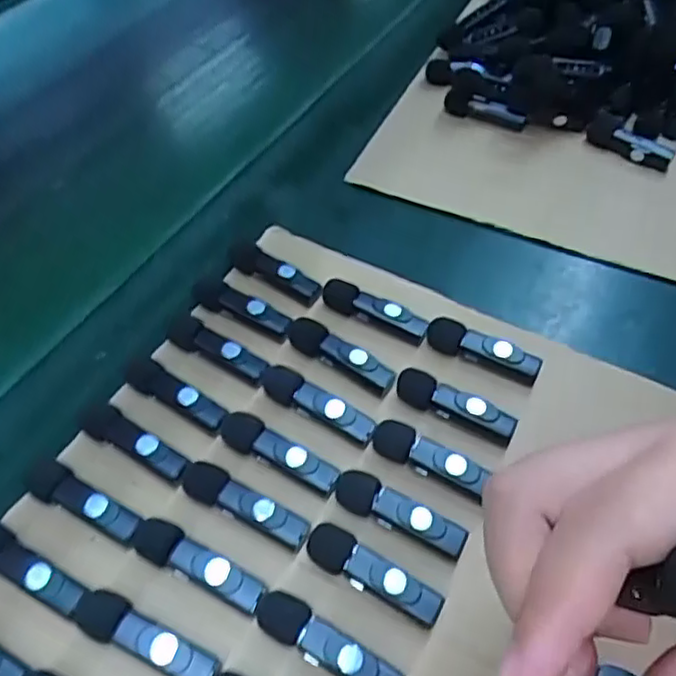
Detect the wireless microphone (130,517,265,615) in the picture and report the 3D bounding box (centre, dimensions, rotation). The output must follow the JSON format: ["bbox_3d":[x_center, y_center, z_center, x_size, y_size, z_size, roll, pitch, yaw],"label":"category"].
[{"bbox_3d":[-0.064,0.102,0.298,0.066,0.016,0.017,23,54,16],"label":"wireless microphone"}]

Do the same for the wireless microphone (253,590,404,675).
[{"bbox_3d":[-0.005,0.131,0.281,0.066,0.018,0.018,24,54,17],"label":"wireless microphone"}]

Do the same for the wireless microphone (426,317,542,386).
[{"bbox_3d":[0.081,0.007,0.374,0.064,0.018,0.014,25,55,18],"label":"wireless microphone"}]

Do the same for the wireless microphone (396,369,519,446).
[{"bbox_3d":[0.061,0.035,0.350,0.064,0.013,0.016,26,55,18],"label":"wireless microphone"}]

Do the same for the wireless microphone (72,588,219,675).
[{"bbox_3d":[-0.081,0.126,0.278,0.065,0.015,0.018,22,54,15],"label":"wireless microphone"}]

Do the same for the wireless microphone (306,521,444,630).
[{"bbox_3d":[0.015,0.107,0.298,0.065,0.022,0.018,26,55,18],"label":"wireless microphone"}]

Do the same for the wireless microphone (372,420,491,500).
[{"bbox_3d":[0.045,0.058,0.329,0.059,0.011,0.015,26,55,18],"label":"wireless microphone"}]

